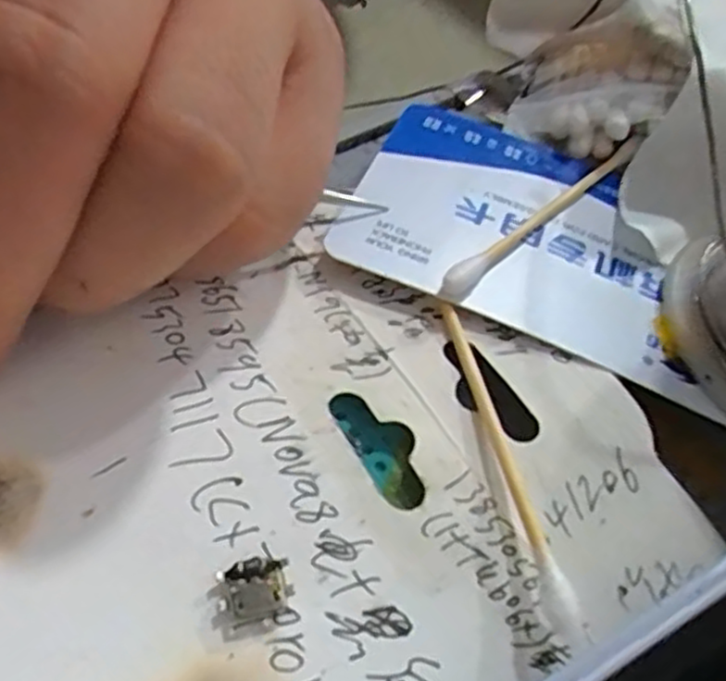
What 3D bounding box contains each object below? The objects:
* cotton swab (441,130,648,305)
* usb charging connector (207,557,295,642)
[{"bbox_3d":[0.038,-0.027,0.147,0.005,0.005,0.069,41,59,18],"label":"cotton swab"},{"bbox_3d":[-0.015,0.034,0.100,0.011,0.004,0.009,-19,61,-21],"label":"usb charging connector"}]

